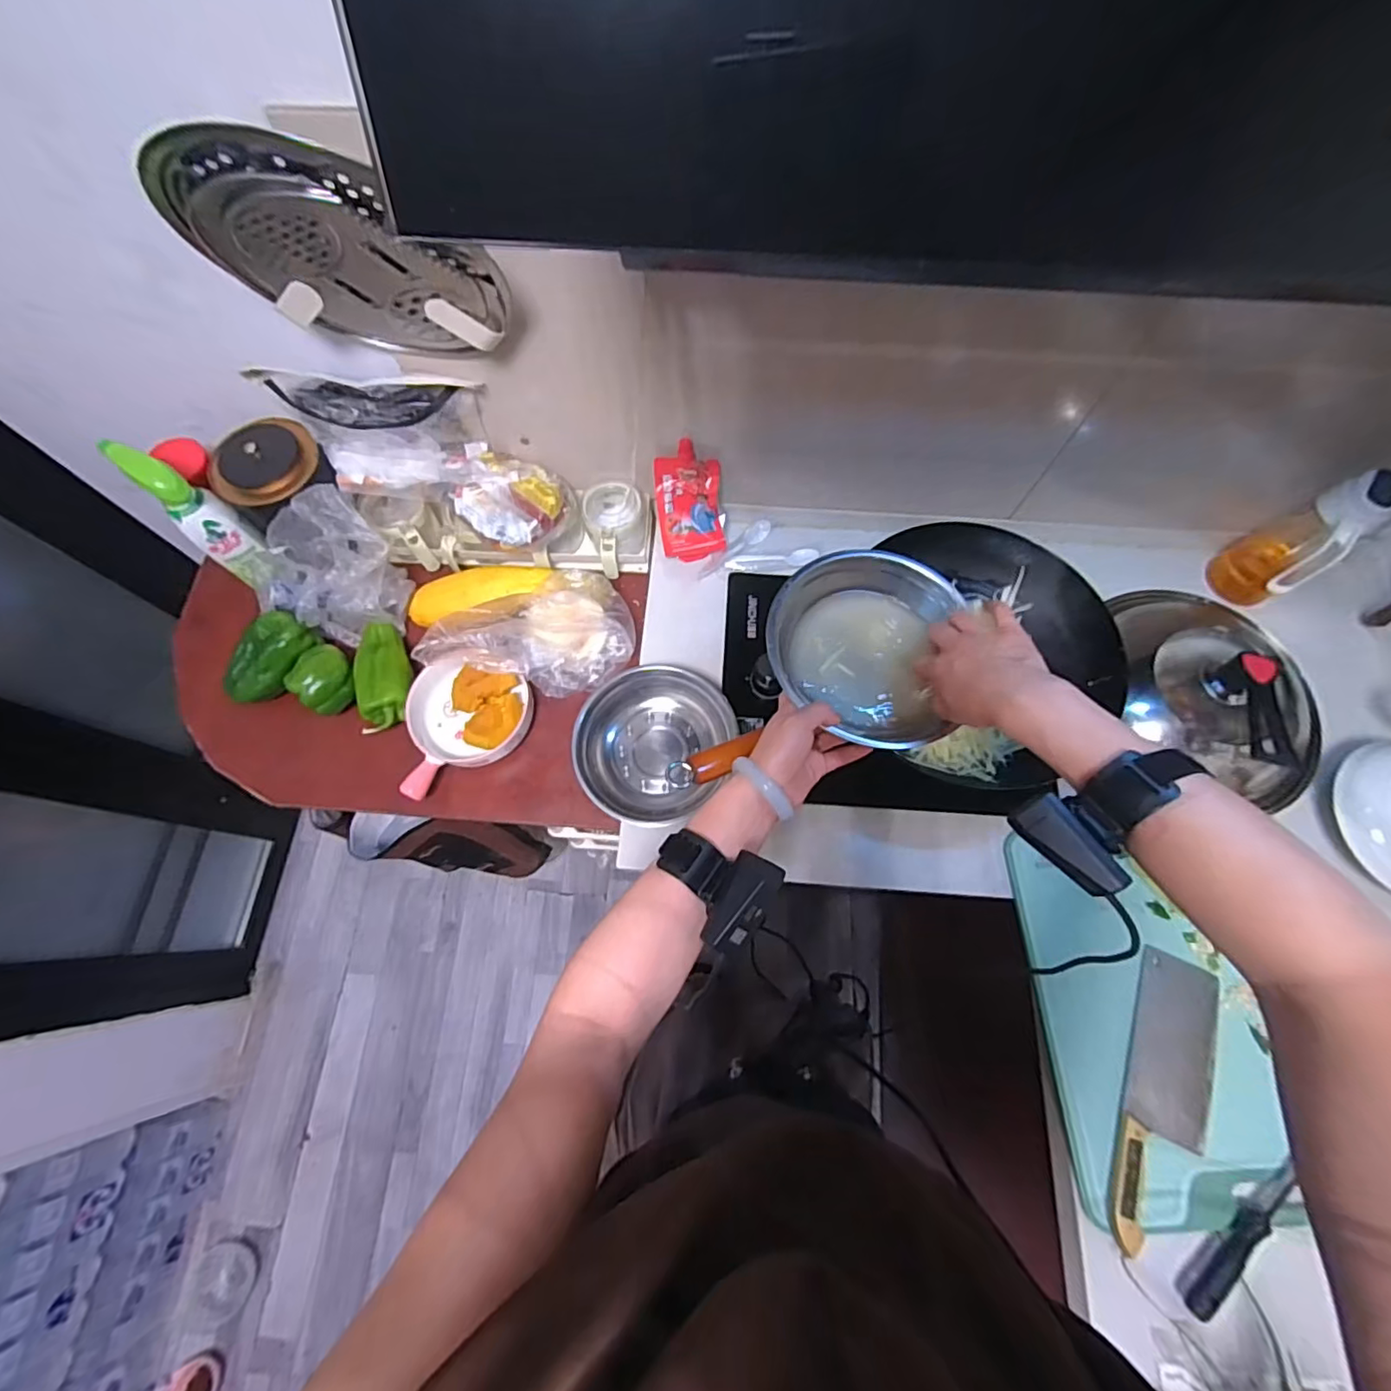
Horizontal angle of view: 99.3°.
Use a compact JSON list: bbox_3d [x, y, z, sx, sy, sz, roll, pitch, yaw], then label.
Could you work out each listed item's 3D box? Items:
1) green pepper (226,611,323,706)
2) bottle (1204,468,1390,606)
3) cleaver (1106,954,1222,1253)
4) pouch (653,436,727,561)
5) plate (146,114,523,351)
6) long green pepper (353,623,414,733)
[{"bbox_3d":[-0.535,-0.045,0.739,0.070,0.054,0.118,31,72,10],"label":"green pepper"},{"bbox_3d":[0.750,-0.190,0.742,0.097,0.209,0.078,-33,73,-12],"label":"bottle"},{"bbox_3d":[0.485,0.413,0.607,0.075,0.029,0.274,22,71,7],"label":"cleaver"},{"bbox_3d":[-0.008,-0.258,0.796,0.087,0.162,0.031,-5,40,7],"label":"pouch"},{"bbox_3d":[-0.301,-0.376,0.513,0.249,0.186,0.030,5,84,-37],"label":"plate"},{"bbox_3d":[-0.397,-0.027,0.763,0.064,0.056,0.145,-13,70,-5],"label":"long green pepper"}]

